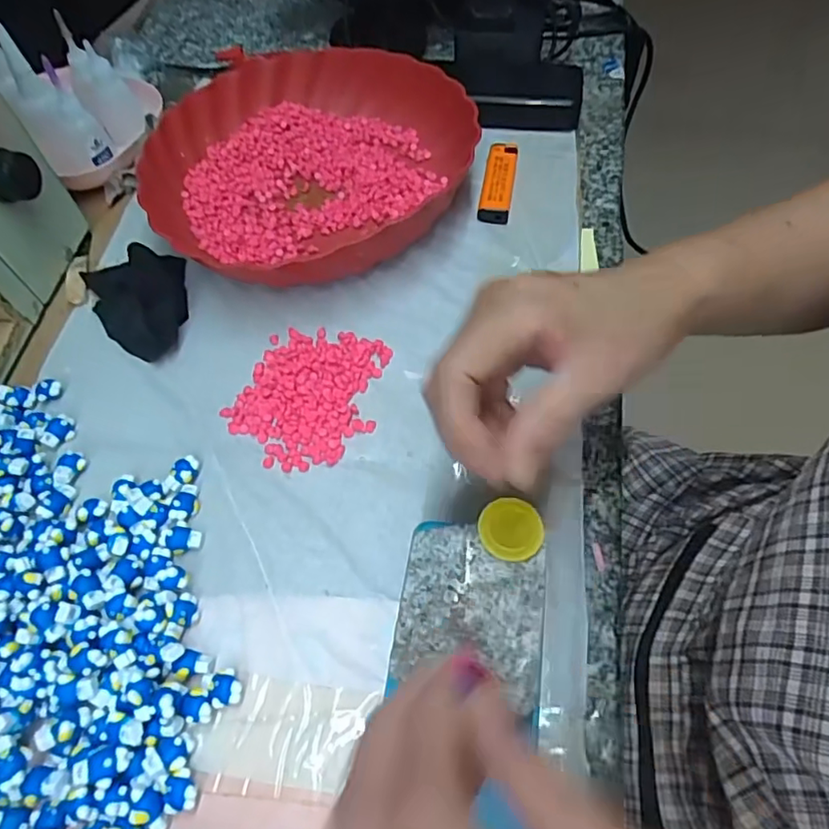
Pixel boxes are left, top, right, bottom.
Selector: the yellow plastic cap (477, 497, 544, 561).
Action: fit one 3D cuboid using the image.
[{"bbox_3d":[0.043,0.051,0.263,0.028,0.005,0.028,-2,59,3],"label":"yellow plastic cap"}]

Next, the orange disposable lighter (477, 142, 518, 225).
[{"bbox_3d":[0.064,-0.178,0.445,0.023,0.014,0.081,7,60,8],"label":"orange disposable lighter"}]

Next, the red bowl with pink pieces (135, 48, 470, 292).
[{"bbox_3d":[-0.083,-0.190,0.445,0.237,0.046,0.241,17,62,14],"label":"red bowl with pink pieces"}]

